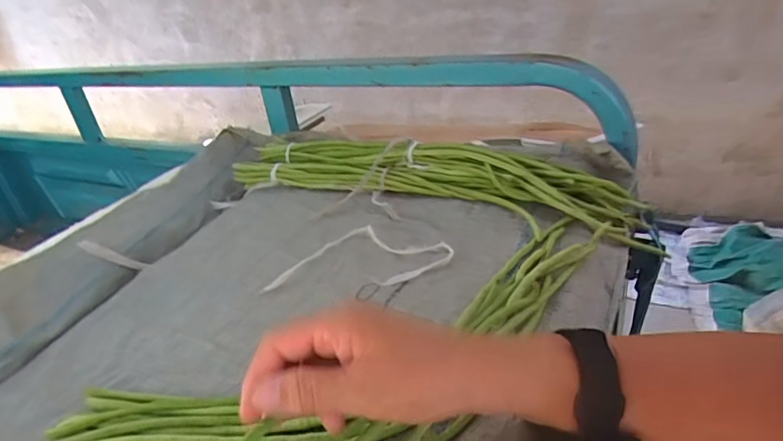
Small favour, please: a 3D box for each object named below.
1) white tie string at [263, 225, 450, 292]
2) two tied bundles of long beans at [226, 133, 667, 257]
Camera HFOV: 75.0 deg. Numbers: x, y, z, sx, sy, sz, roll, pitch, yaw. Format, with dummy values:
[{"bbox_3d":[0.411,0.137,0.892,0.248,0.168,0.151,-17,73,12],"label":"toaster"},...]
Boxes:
[{"bbox_3d":[-0.029,0.037,0.512,0.176,0.017,0.093,-1,31,11],"label":"white tie string"},{"bbox_3d":[0.026,-0.053,0.615,0.526,0.056,0.098,13,36,31],"label":"two tied bundles of long beans"}]

